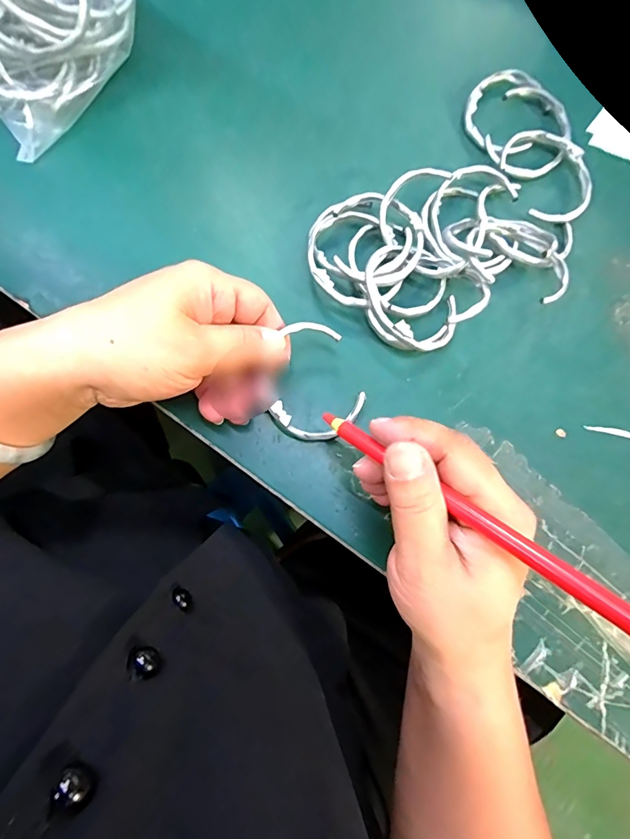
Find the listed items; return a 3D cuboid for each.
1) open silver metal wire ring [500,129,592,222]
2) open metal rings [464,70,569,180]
[{"bbox_3d":[0.156,-0.162,0.286,0.050,0.011,0.067,-29,81,-6],"label":"open silver metal wire ring"},{"bbox_3d":[0.140,-0.205,0.296,0.063,0.011,0.081,-28,80,-6],"label":"open metal rings"}]

